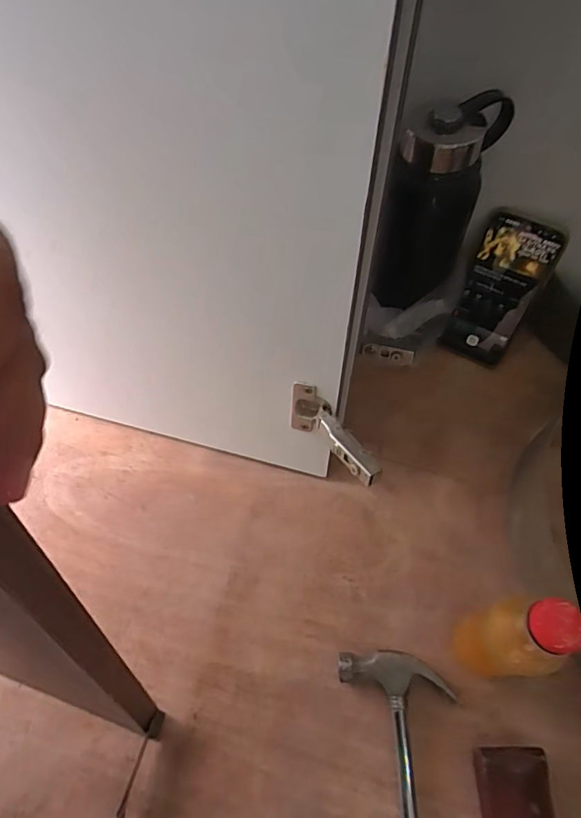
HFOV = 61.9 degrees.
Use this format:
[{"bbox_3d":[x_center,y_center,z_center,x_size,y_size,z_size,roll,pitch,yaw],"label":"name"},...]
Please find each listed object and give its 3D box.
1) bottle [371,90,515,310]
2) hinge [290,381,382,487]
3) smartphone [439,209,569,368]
[{"bbox_3d":[0.133,-0.183,0.451,0.062,0.192,0.073,31,50,17],"label":"bottle"},{"bbox_3d":[0.037,0.022,0.420,0.028,0.051,0.110,-34,50,-12],"label":"hinge"},{"bbox_3d":[0.227,-0.124,0.535,0.074,0.167,0.011,27,44,16],"label":"smartphone"}]

